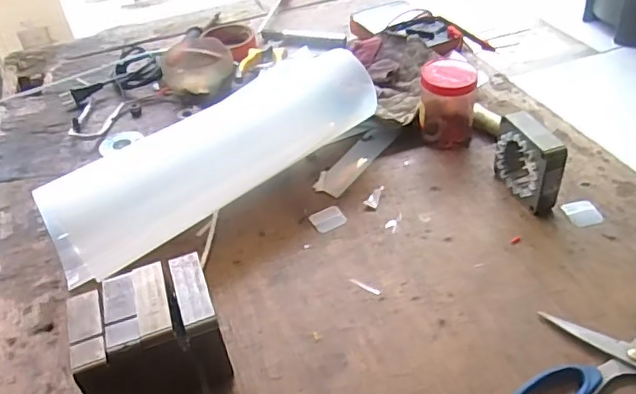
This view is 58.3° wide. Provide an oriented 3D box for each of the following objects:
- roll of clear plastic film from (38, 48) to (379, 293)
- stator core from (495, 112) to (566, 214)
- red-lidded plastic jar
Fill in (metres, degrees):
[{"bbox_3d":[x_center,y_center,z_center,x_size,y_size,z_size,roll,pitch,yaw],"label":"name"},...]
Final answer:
[{"bbox_3d":[-0.107,-0.045,0.583,0.341,0.095,0.090,-28,45,-23],"label":"roll of clear plastic film"},{"bbox_3d":[0.200,-0.033,0.544,0.025,0.073,0.070,-18,42,-13],"label":"stator core"},{"bbox_3d":[0.143,-0.104,0.627,0.059,0.087,0.055,5,42,13],"label":"red-lidded plastic jar"}]

